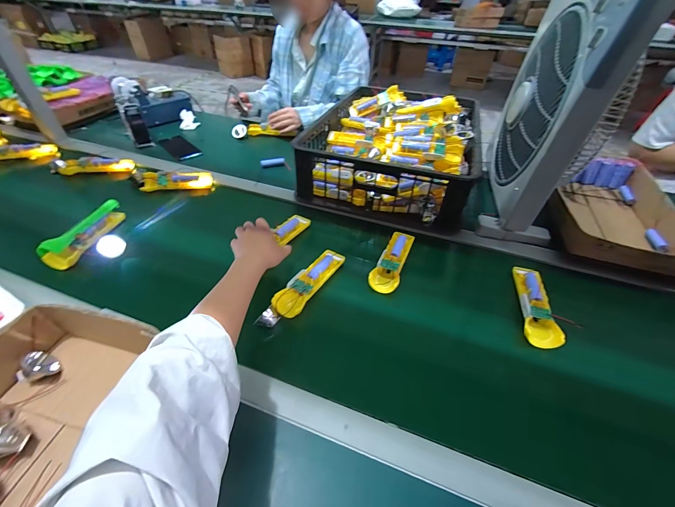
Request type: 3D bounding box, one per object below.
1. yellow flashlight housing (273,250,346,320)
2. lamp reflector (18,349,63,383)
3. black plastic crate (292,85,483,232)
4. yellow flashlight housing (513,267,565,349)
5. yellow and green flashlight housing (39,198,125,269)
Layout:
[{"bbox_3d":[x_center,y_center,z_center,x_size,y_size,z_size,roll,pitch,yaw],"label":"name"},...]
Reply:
[{"bbox_3d":[-0.050,0.047,0.545,0.050,0.017,0.168,24,48,21],"label":"yellow flashlight housing"},{"bbox_3d":[-0.398,0.153,0.402,0.032,0.036,0.039,21,48,19],"label":"lamp reflector"},{"bbox_3d":[0.159,-0.294,0.831,0.400,0.128,0.499,15,46,13],"label":"black plastic crate"},{"bbox_3d":[0.343,0.085,0.523,0.050,0.025,0.164,13,45,11],"label":"yellow flashlight housing"},{"bbox_3d":[-0.510,-0.043,0.615,0.052,0.039,0.180,10,45,8],"label":"yellow and green flashlight housing"}]

